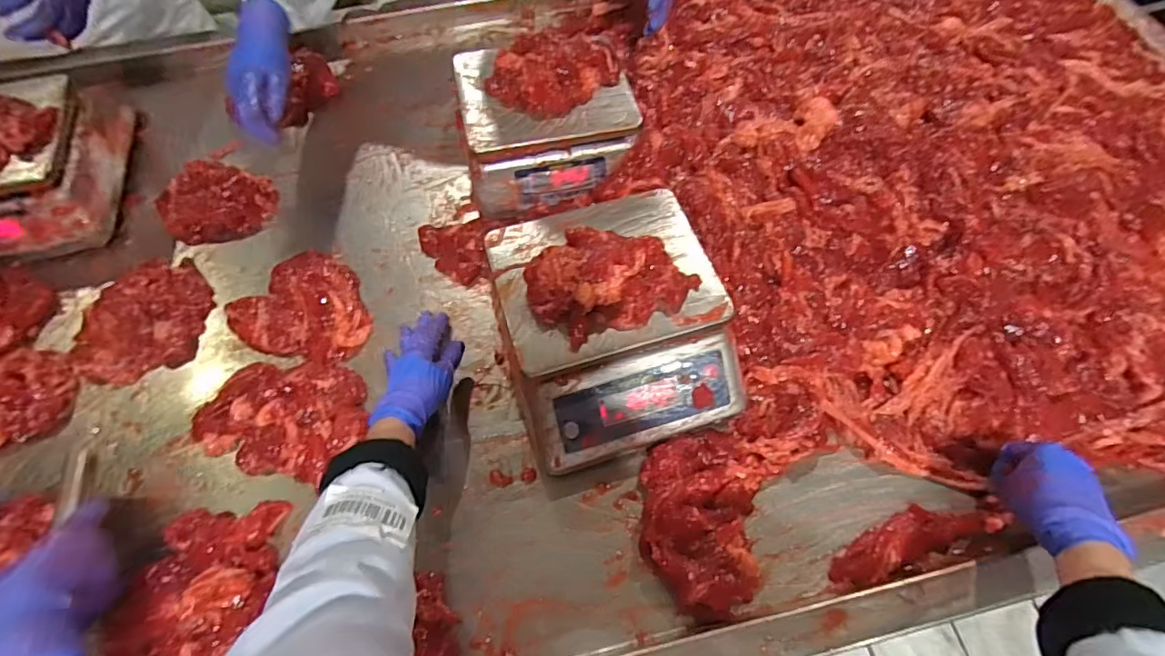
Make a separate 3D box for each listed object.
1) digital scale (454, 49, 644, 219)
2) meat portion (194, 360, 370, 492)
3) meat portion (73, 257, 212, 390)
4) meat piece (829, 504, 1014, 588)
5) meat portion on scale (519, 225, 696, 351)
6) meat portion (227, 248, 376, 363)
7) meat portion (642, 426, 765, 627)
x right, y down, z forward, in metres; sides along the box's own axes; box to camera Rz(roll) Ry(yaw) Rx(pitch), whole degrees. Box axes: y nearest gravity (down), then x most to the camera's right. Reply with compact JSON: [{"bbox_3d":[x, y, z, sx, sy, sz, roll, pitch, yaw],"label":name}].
[{"bbox_3d":[-0.047,-0.268,0.742,0.231,0.119,0.207,-7,63,-1],"label":"digital scale"},{"bbox_3d":[-0.336,0.093,0.599,0.184,0.035,0.131,8,64,6],"label":"meat portion"},{"bbox_3d":[-0.539,-0.014,0.671,0.133,0.027,0.166,5,63,5],"label":"meat portion"},{"bbox_3d":[0.322,0.202,0.524,0.178,0.030,0.045,-17,64,-5],"label":"meat piece"},{"bbox_3d":[0.026,-0.058,0.543,0.170,0.042,0.119,-21,64,-8],"label":"meat portion on scale"},{"bbox_3d":[-0.340,-0.026,0.673,0.172,0.038,0.148,28,67,15],"label":"meat portion"},{"bbox_3d":[0.117,0.184,0.531,0.114,0.038,0.172,7,64,6],"label":"meat portion"}]

